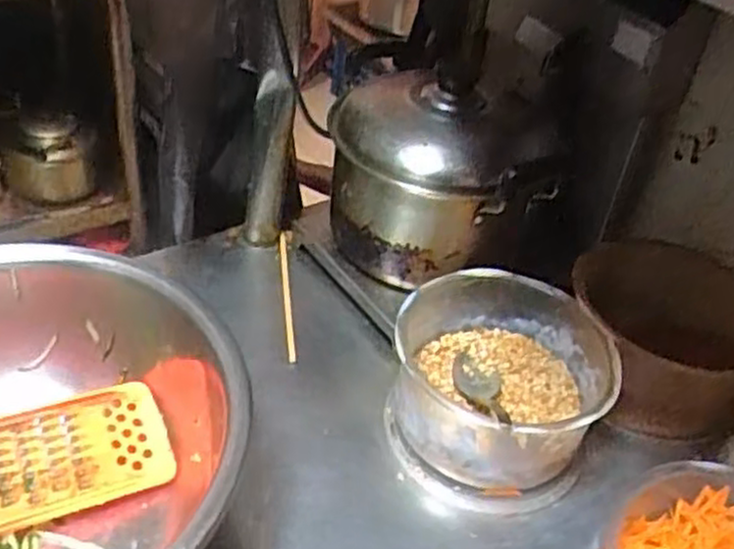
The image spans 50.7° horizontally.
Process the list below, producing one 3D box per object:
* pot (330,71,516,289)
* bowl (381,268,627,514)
[{"bbox_3d":[0.043,-0.091,0.731,0.152,0.157,0.145,5,40,-4],"label":"pot"},{"bbox_3d":[0.108,0.089,0.639,0.166,0.090,0.178,5,40,-4],"label":"bowl"}]

